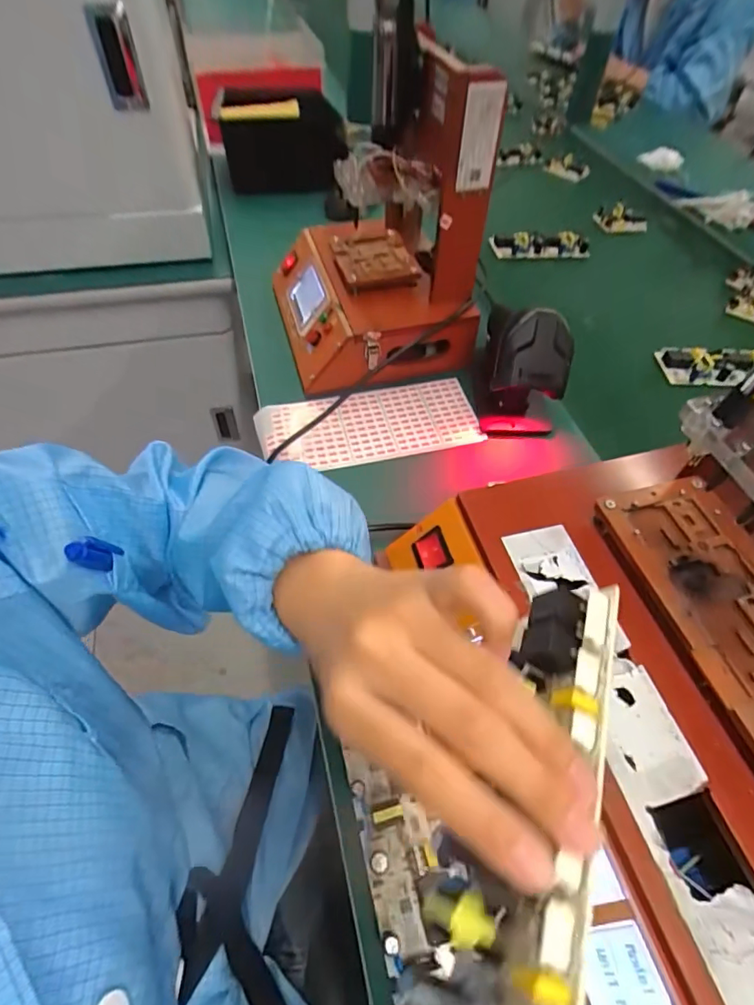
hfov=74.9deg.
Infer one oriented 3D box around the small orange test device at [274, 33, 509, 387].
[{"bbox_3d":[-0.005,-0.315,0.554,0.218,0.269,0.241,-12,55,-11],"label":"small orange test device"}]

